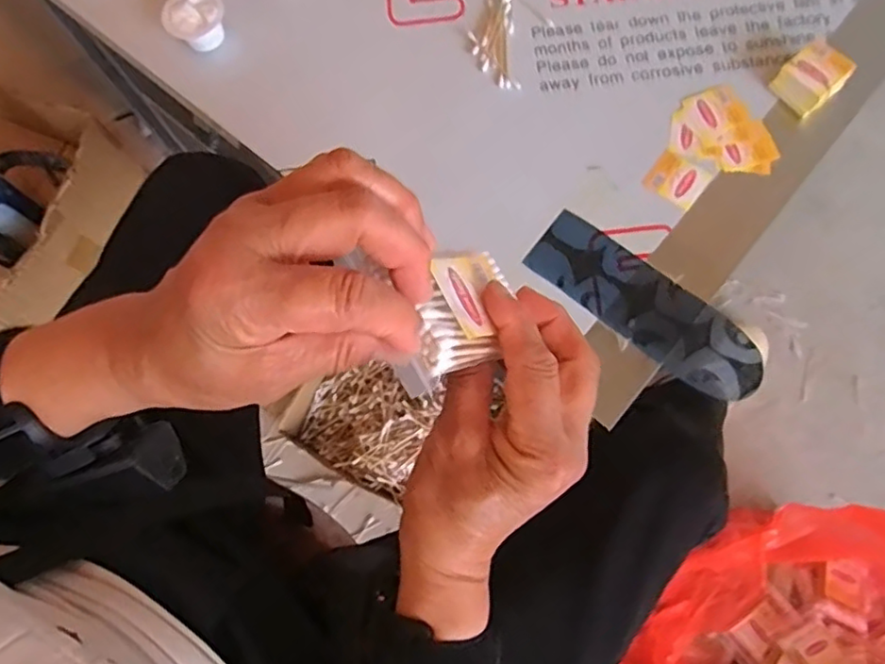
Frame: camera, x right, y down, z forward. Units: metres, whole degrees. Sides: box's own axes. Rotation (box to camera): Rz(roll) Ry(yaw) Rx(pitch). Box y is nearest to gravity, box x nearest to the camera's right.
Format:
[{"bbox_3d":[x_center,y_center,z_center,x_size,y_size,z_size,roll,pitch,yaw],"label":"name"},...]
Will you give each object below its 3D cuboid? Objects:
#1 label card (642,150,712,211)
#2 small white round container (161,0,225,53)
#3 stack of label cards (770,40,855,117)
[{"bbox_3d":[0.191,-0.124,0.503,0.043,0.004,0.038,39,80,14],"label":"label card"},{"bbox_3d":[-0.224,-0.283,0.565,0.053,0.028,0.057,-1,73,4],"label":"small white round container"},{"bbox_3d":[0.305,-0.209,0.507,0.050,0.027,0.044,-38,75,-7],"label":"stack of label cards"}]

